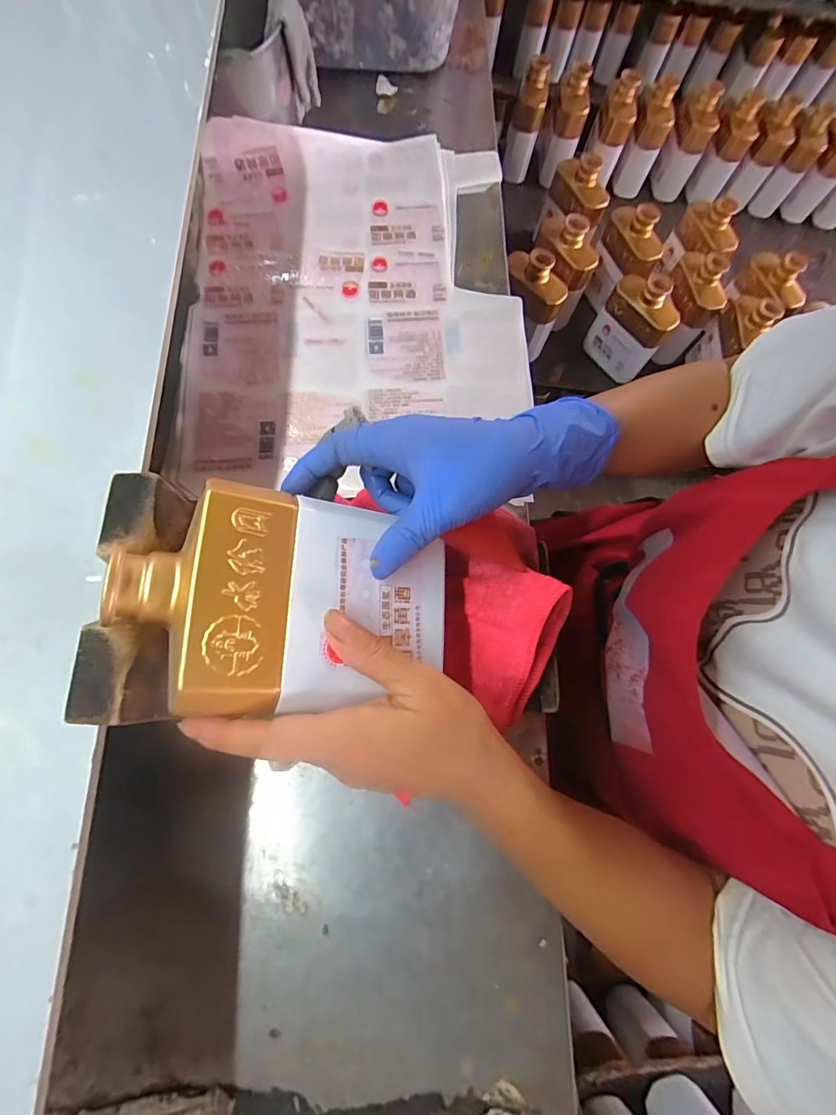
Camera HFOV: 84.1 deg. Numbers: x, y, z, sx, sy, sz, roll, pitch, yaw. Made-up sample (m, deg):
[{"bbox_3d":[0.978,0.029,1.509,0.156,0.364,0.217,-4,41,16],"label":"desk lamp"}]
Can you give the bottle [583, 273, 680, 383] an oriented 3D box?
[{"bbox_3d":[0.351,-0.380,0.768,0.051,0.155,0.110,-32,80,-13],"label":"bottle"}]

